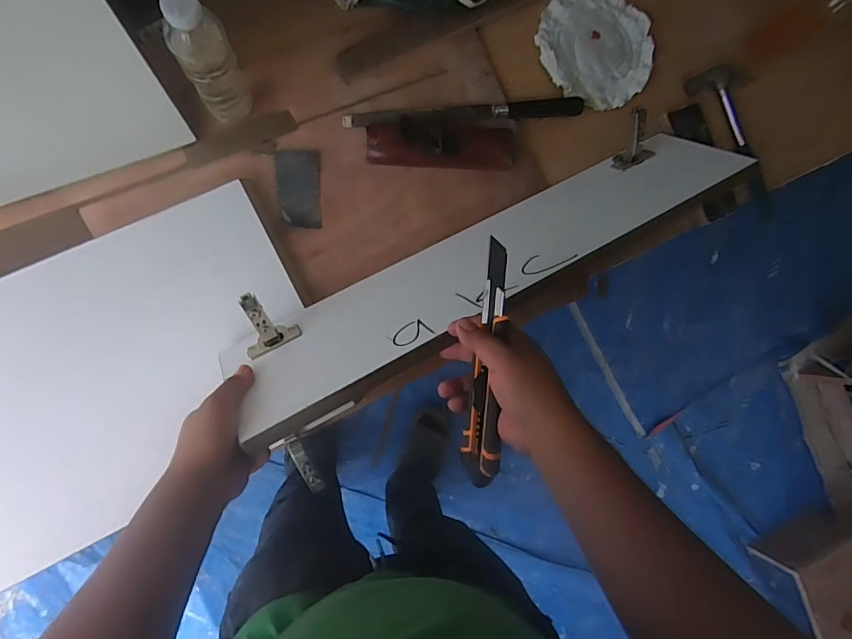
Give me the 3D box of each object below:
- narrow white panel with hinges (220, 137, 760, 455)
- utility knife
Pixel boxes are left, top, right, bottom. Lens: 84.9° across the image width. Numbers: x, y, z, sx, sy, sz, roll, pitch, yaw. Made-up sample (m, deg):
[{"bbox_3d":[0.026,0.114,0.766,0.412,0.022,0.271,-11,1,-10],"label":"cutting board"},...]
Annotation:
[{"bbox_3d":[0.083,-0.066,0.554,0.633,0.174,0.026,-29,134,-12],"label":"narrow white panel with hinges"},{"bbox_3d":[0.059,0.043,0.434,0.028,0.032,0.224,3,96,-10],"label":"utility knife"}]

